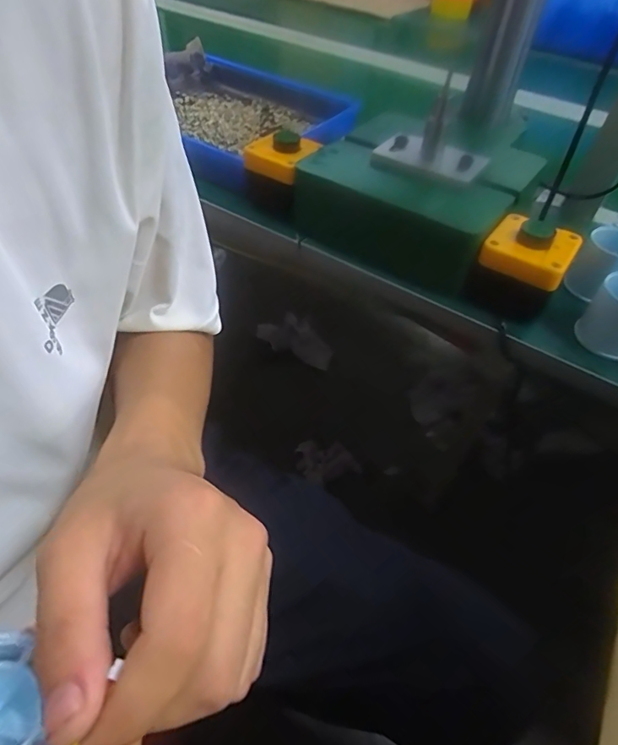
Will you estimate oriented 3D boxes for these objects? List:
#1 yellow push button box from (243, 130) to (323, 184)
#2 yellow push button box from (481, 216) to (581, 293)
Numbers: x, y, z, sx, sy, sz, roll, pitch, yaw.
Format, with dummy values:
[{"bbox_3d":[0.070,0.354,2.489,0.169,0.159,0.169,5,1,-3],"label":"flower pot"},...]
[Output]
[{"bbox_3d":[-0.027,-0.224,0.491,0.066,0.031,0.056,28,51,20],"label":"yellow push button box"},{"bbox_3d":[0.182,-0.101,0.400,0.065,0.027,0.065,29,52,20],"label":"yellow push button box"}]

